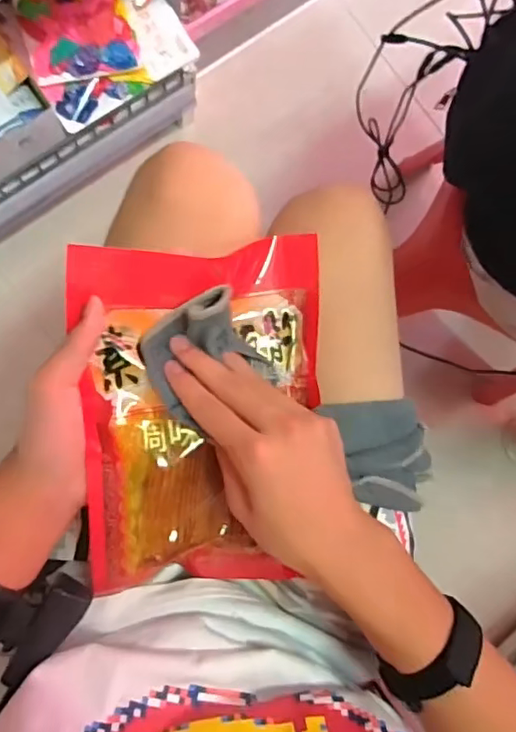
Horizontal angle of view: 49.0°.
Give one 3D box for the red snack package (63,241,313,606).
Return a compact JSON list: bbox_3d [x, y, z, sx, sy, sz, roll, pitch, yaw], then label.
[{"bbox_3d":[-0.038,0.040,0.418,0.178,0.022,0.255,-5,99,-25],"label":"red snack package"}]

